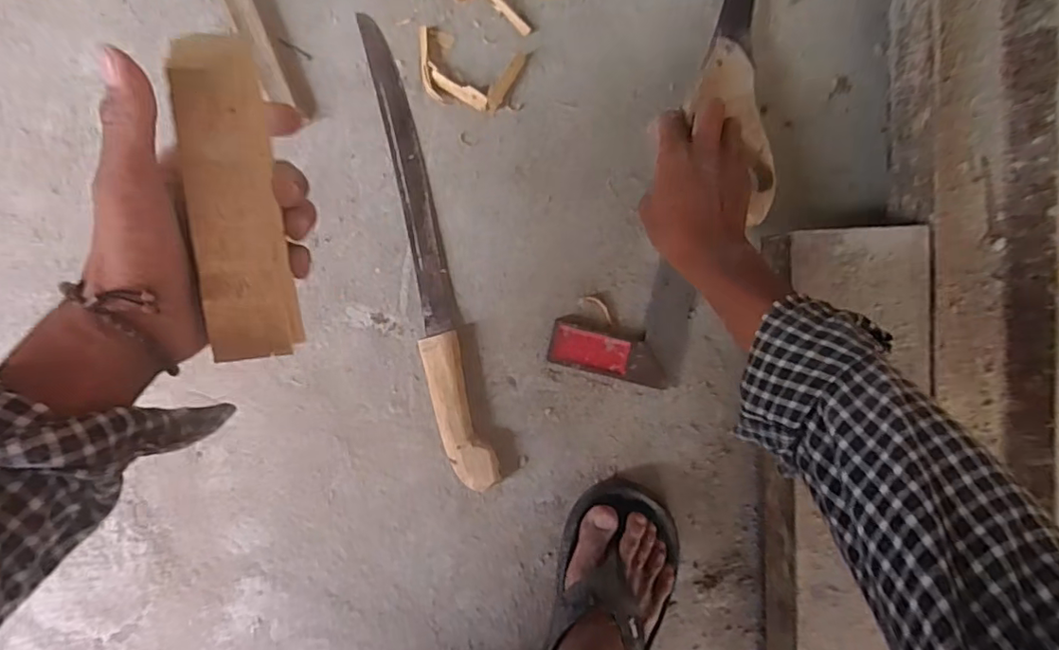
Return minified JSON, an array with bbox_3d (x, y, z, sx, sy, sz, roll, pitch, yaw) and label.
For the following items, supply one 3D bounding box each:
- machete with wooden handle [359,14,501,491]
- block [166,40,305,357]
[{"bbox_3d":[-0.098,-0.061,0.517,0.044,0.027,0.430,-14,94,-4],"label":"machete with wooden handle"},{"bbox_3d":[-0.143,-0.058,0.278,0.034,0.031,0.148,-3,105,-4],"label":"block"}]

